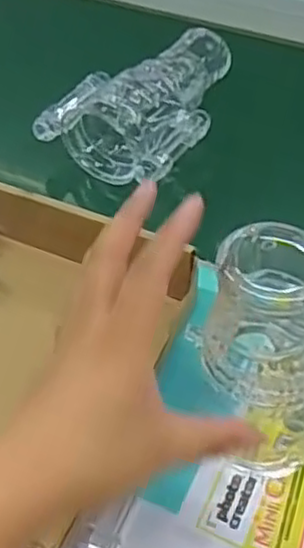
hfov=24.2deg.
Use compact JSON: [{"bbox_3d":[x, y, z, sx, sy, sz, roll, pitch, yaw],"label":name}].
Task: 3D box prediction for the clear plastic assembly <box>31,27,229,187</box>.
[{"bbox_3d":[0.001,-0.162,0.637,0.130,0.051,0.181,26,58,22],"label":"clear plastic assembly"}]

